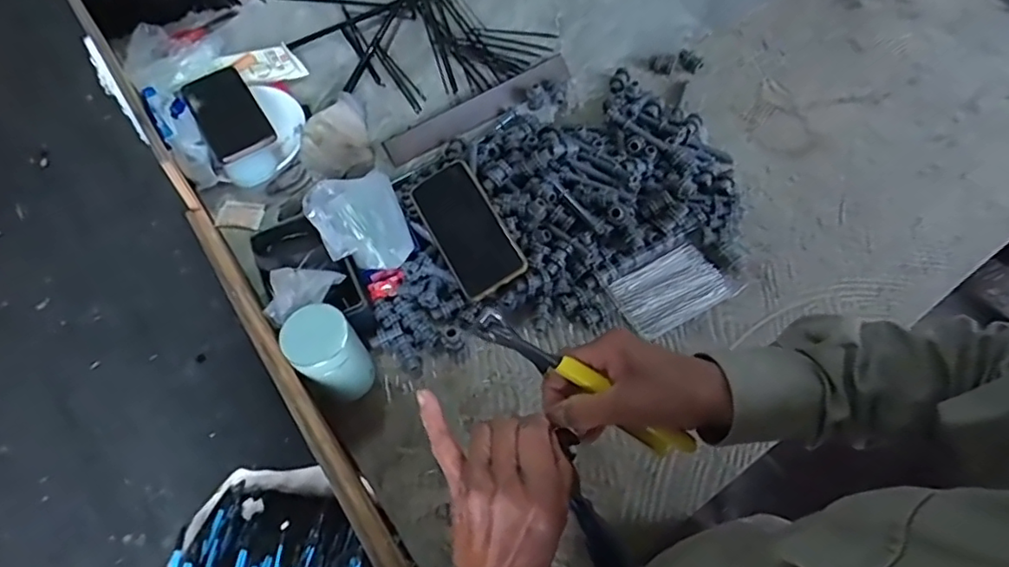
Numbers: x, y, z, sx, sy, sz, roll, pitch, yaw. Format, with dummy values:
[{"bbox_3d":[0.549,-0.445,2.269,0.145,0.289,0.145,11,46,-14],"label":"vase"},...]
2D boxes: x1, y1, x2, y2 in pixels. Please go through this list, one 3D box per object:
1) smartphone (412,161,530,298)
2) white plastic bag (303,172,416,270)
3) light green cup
[{"bbox_3d":[-0.042,-0.062,0.665,0.077,0.010,0.159,-32,71,0],"label":"smartphone"},{"bbox_3d":[-0.160,-0.072,0.659,0.098,0.058,0.122,-28,65,-12],"label":"white plastic bag"},{"bbox_3d":[-0.175,0.075,0.599,0.065,0.107,0.071,-36,67,-16],"label":"light green cup"}]

